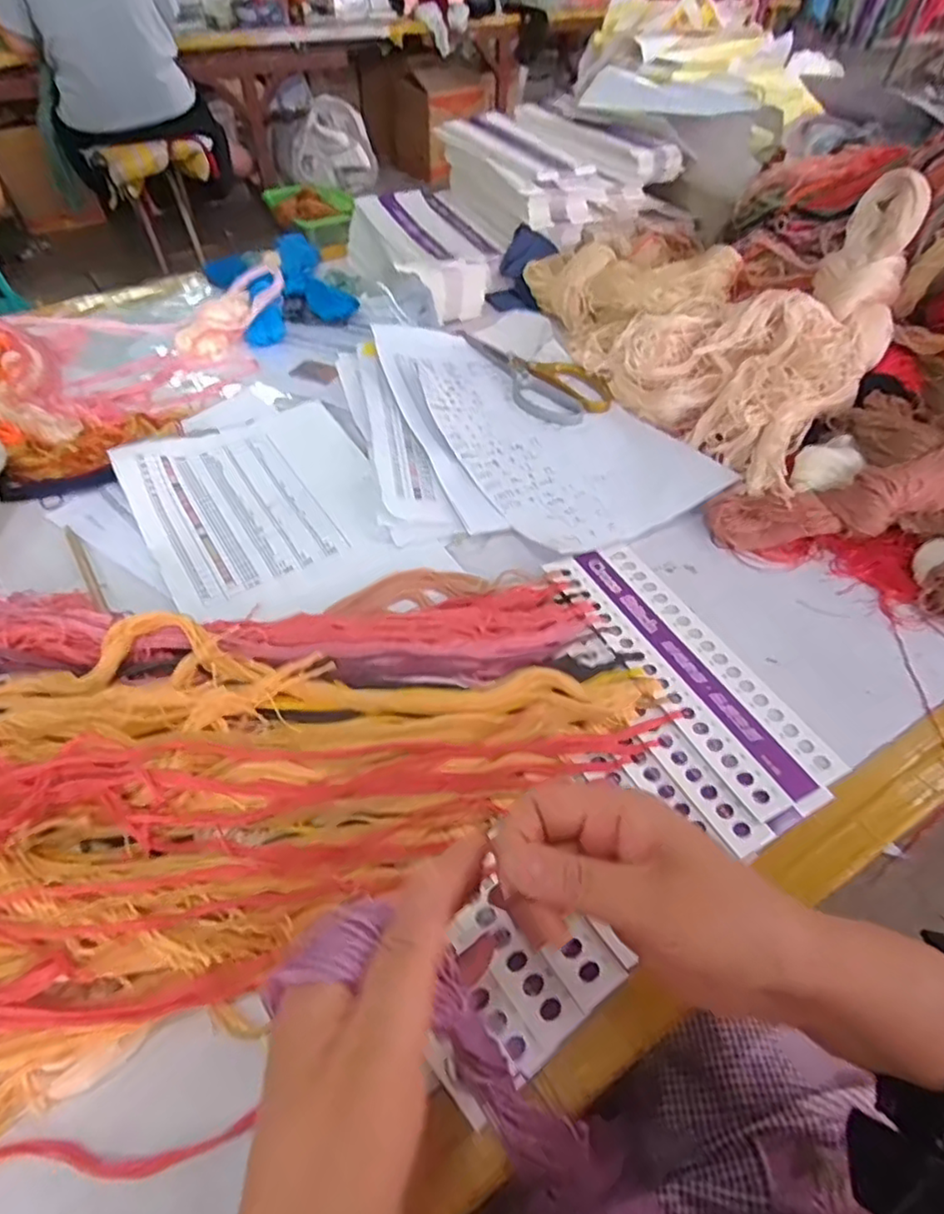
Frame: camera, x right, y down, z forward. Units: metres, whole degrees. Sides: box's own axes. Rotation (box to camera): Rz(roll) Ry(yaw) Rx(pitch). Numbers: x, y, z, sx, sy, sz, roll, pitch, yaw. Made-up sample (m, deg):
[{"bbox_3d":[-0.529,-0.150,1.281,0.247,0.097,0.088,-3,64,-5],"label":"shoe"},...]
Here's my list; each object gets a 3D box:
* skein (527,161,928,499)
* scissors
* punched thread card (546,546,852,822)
[{"bbox_3d":[0.258,-0.329,0.680,0.266,0.164,0.452,-22,53,-19],"label":"skein"},{"bbox_3d":[0.064,-0.272,0.724,0.097,0.011,0.221,-24,54,-20],"label":"scissors"},{"bbox_3d":[0.154,0.038,0.465,0.082,0.004,0.241,-17,51,-24],"label":"punched thread card"}]

